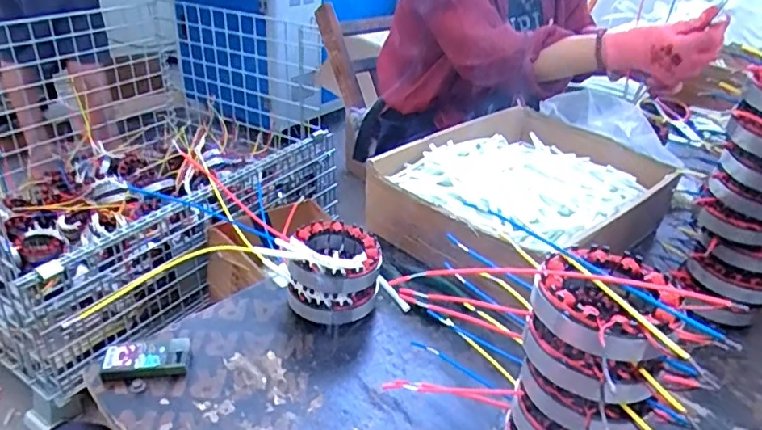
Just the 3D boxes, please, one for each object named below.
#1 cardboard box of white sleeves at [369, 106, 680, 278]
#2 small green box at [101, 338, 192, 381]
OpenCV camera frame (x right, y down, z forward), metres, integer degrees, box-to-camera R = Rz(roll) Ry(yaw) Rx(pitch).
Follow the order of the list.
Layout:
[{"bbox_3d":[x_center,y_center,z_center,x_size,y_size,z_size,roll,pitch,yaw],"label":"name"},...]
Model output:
[{"bbox_3d":[0.167,-0.028,0.683,0.356,0.083,0.248,-21,38,-35],"label":"cardboard box of white sleeves"},{"bbox_3d":[-0.199,0.123,0.485,0.068,0.017,0.032,-2,30,-11],"label":"small green box"}]

